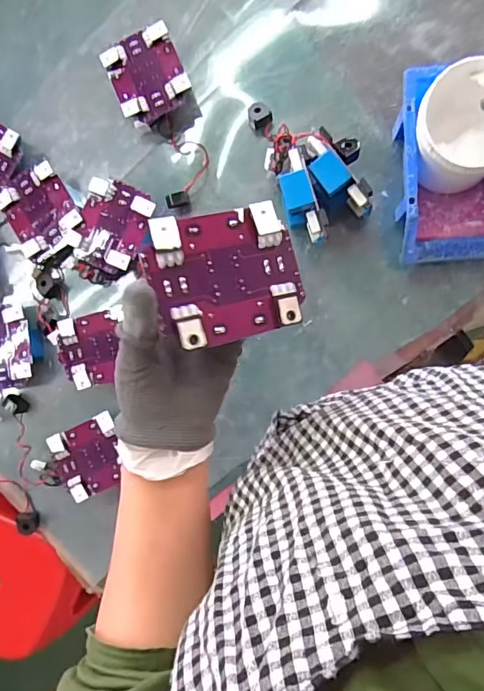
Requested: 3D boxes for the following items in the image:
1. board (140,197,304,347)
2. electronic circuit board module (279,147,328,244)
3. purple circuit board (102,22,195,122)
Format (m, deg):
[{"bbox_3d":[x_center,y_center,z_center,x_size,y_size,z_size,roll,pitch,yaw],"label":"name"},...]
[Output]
[{"bbox_3d":[-0.008,-0.046,0.302,0.097,0.009,0.079,-15,91,-19],"label":"board"},{"bbox_3d":[0.060,-0.153,0.493,0.034,0.028,0.094,-18,87,11],"label":"electronic circuit board module"},{"bbox_3d":[-0.108,-0.307,0.543,0.081,0.013,0.088,-24,88,4],"label":"purple circuit board"}]

